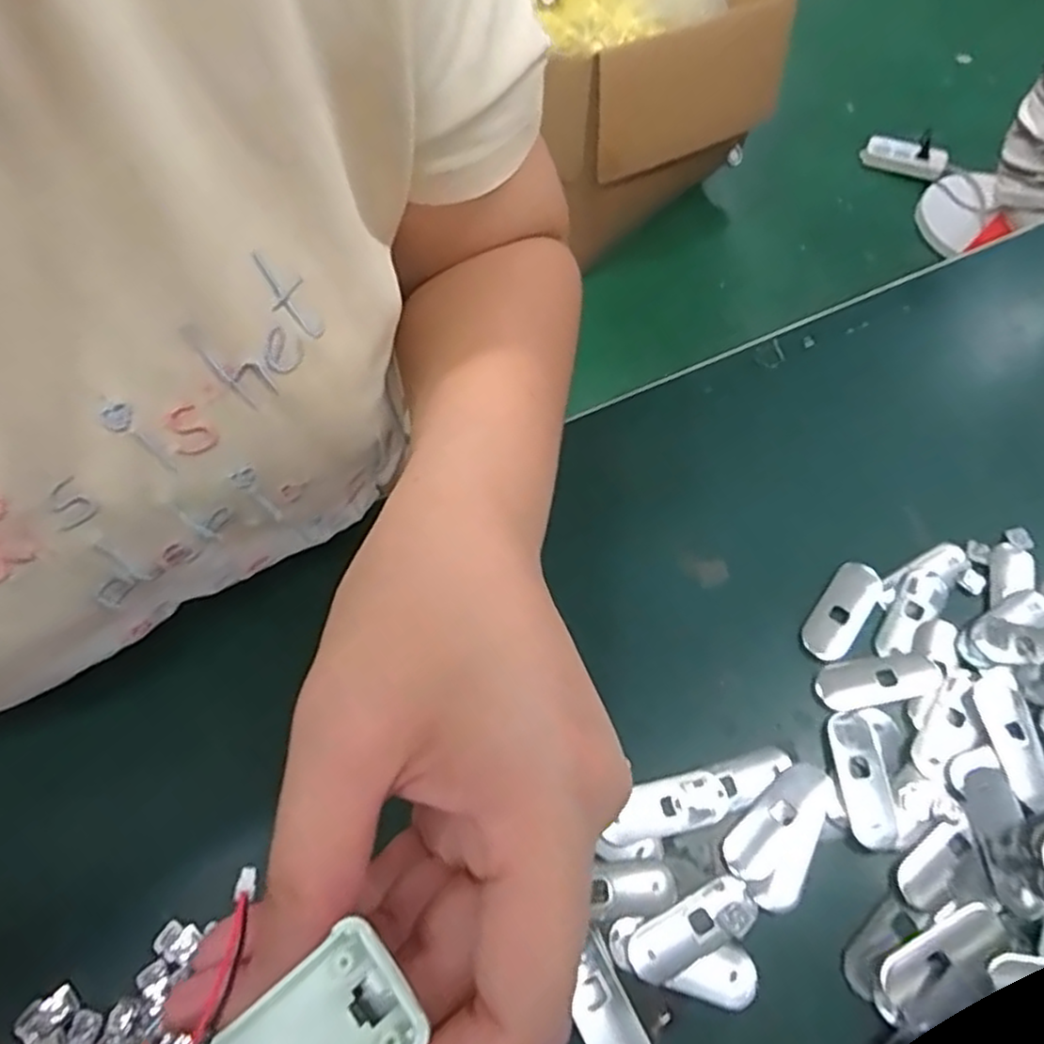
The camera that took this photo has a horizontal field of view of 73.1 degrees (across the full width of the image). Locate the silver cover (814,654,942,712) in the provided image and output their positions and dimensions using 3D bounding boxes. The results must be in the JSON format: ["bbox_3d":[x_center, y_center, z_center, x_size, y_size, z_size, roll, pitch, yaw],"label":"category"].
[{"bbox_3d":[0.147,0.064,0.291,0.049,0.004,0.020,-10,61,-5],"label":"silver cover"}]

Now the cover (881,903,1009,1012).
[{"bbox_3d":[0.144,0.148,0.243,0.048,0.006,0.015,-26,64,-13],"label":"cover"}]

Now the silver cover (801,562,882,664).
[{"bbox_3d":[0.140,0.038,0.306,0.019,0.004,0.052,33,66,17],"label":"silver cover"}]

